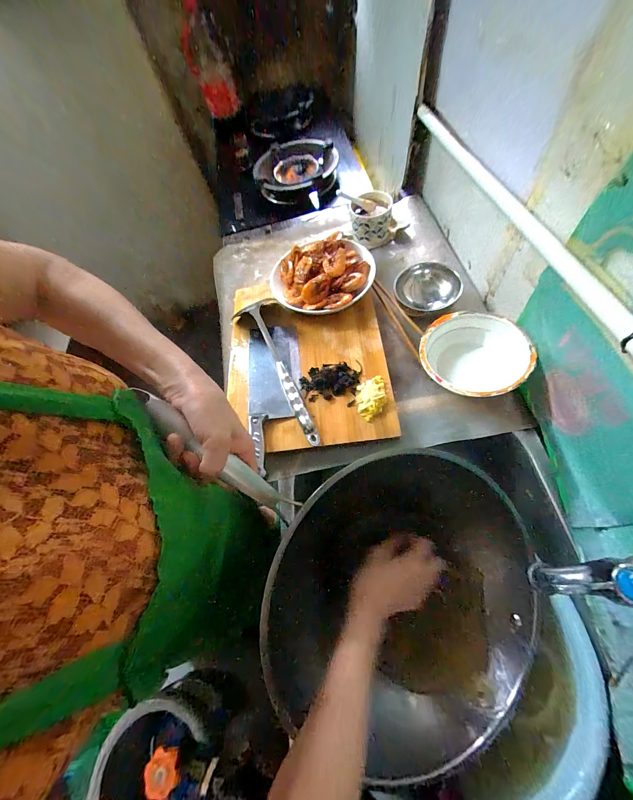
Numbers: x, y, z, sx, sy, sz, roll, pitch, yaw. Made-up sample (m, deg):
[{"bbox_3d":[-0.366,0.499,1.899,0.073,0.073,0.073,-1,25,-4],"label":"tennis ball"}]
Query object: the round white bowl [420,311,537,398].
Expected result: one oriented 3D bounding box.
[{"bbox_3d":[0.244,-0.067,0.470,0.153,0.070,0.146,-4,63,8],"label":"round white bowl"}]

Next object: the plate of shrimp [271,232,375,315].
[{"bbox_3d":[0.012,-0.246,0.580,0.203,0.059,0.196,-4,63,8],"label":"plate of shrimp"}]

